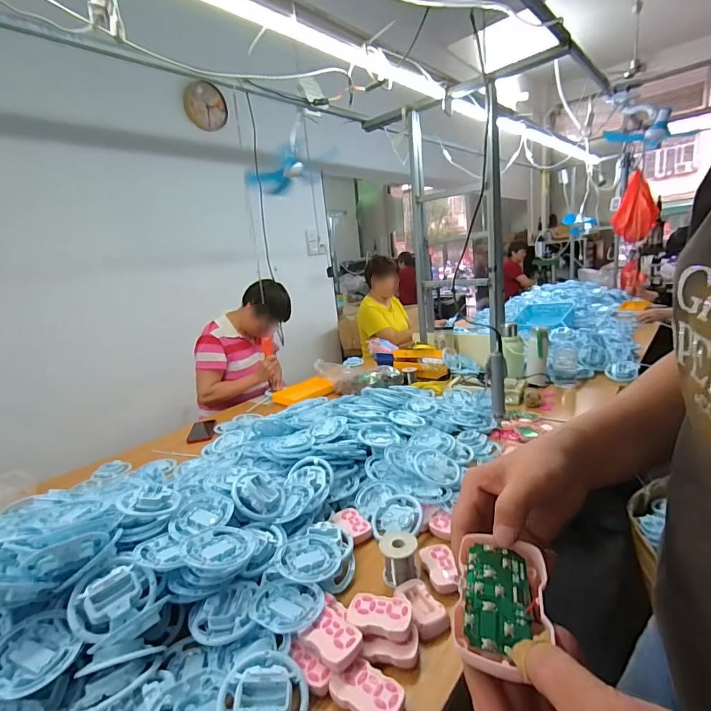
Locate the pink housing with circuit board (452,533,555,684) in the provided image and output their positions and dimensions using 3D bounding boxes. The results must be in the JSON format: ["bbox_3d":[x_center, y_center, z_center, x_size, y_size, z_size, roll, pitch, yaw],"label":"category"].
[{"bbox_3d":[0.091,0.151,0.251,0.051,0.013,0.085,-1,15,22],"label":"pink housing with circuit board"}]

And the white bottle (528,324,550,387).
[{"bbox_3d":[0.659,0.000,1.466,0.069,0.205,0.083,-1,15,23],"label":"white bottle"}]

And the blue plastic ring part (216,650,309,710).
[{"bbox_3d":[-0.110,0.398,0.477,0.099,0.026,0.099,-6,14,4],"label":"blue plastic ring part"}]

